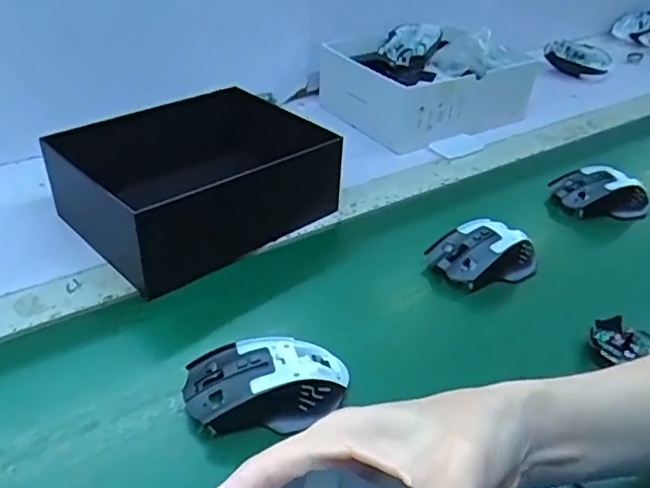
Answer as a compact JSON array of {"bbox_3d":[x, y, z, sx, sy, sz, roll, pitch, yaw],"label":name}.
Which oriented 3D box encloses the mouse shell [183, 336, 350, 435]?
[{"bbox_3d":[-0.040,0.095,0.427,0.116,0.039,0.068,-3,35,-10],"label":"mouse shell"}]

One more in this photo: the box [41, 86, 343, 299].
[{"bbox_3d":[-0.128,-0.065,0.609,0.221,0.095,0.186,-27,45,-36],"label":"box"}]

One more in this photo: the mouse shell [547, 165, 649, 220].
[{"bbox_3d":[0.305,-0.056,0.663,0.106,0.042,0.057,0,35,-5],"label":"mouse shell"}]

